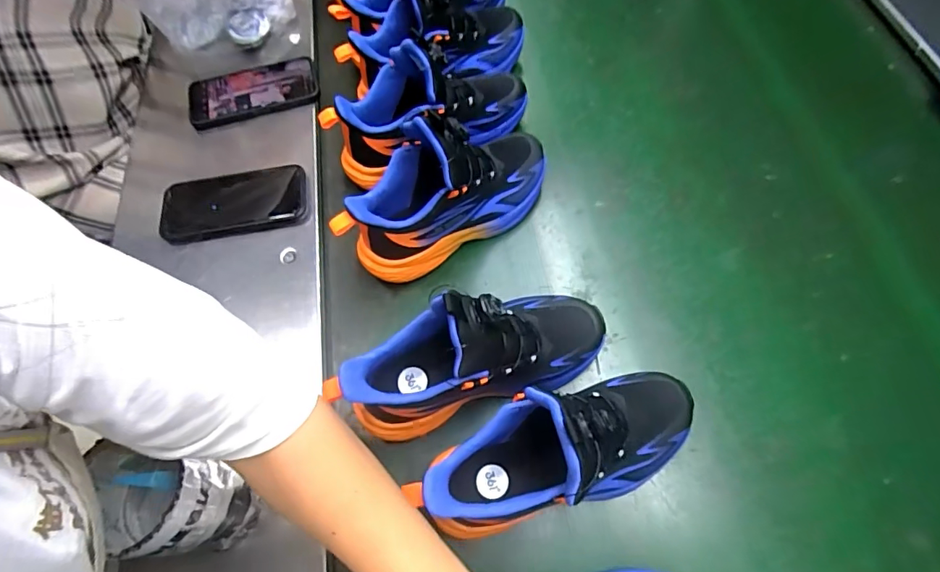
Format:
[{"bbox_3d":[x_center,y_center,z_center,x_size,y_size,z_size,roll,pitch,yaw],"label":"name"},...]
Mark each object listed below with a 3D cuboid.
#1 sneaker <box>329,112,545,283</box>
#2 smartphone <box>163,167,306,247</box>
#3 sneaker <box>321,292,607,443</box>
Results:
[{"bbox_3d":[-0.021,-0.097,0.506,0.237,0.138,0.086,-30,65,-12],"label":"sneaker"},{"bbox_3d":[-0.272,-0.096,0.567,0.168,0.018,0.081,-10,63,-2],"label":"smartphone"},{"bbox_3d":[0.004,0.057,0.424,0.246,0.138,0.077,-23,64,-9],"label":"sneaker"}]

